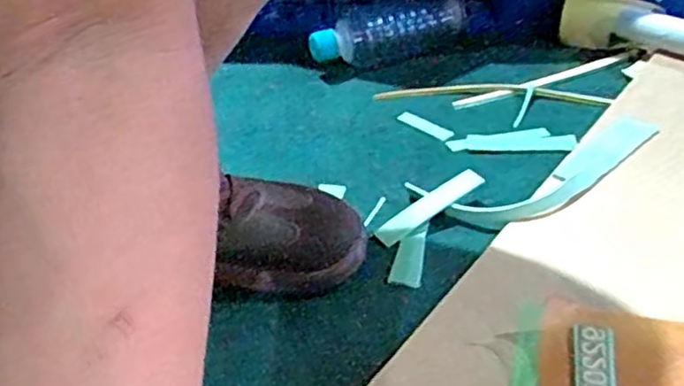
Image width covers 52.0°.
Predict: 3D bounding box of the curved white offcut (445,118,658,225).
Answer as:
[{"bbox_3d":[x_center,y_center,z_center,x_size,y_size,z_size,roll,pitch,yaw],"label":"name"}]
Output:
[{"bbox_3d":[0.172,-0.015,0.562,0.180,0.028,0.057,-25,39,-26],"label":"curved white offcut"}]

